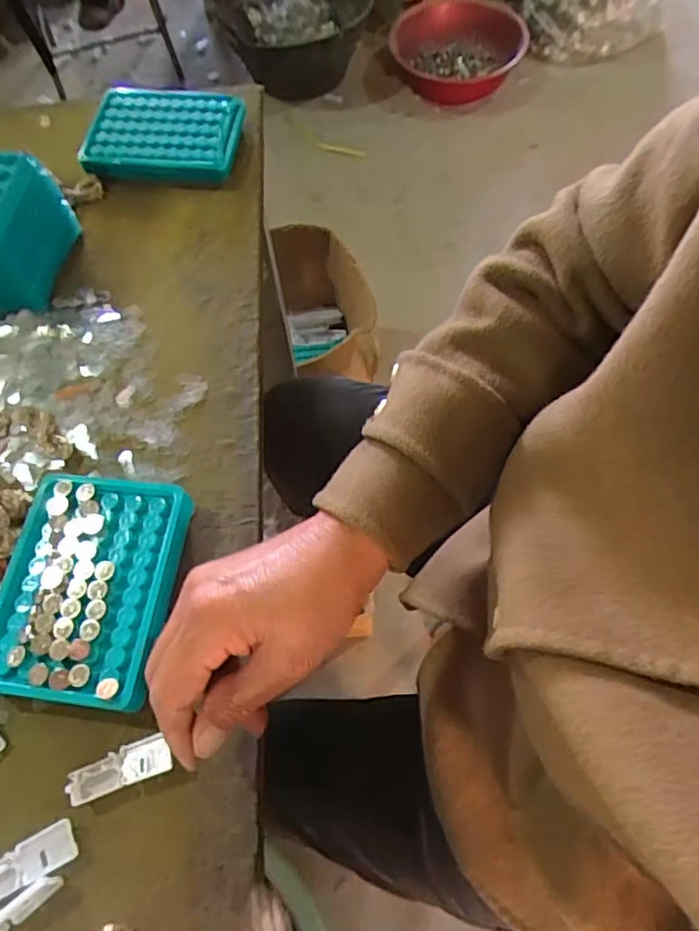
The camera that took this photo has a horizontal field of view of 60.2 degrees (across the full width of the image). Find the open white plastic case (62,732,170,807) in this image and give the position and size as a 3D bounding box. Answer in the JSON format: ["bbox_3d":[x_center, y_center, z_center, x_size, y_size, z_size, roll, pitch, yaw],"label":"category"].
[{"bbox_3d":[-0.121,0.161,0.320,0.053,0.011,0.020,-22,66,-2],"label":"open white plastic case"}]

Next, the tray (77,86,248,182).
[{"bbox_3d":[-0.162,-0.291,0.533,0.129,0.026,0.092,6,64,4],"label":"tray"}]

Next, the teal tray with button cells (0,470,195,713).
[{"bbox_3d":[-0.156,0.069,0.360,0.100,0.022,0.132,8,63,1],"label":"teal tray with button cells"}]

